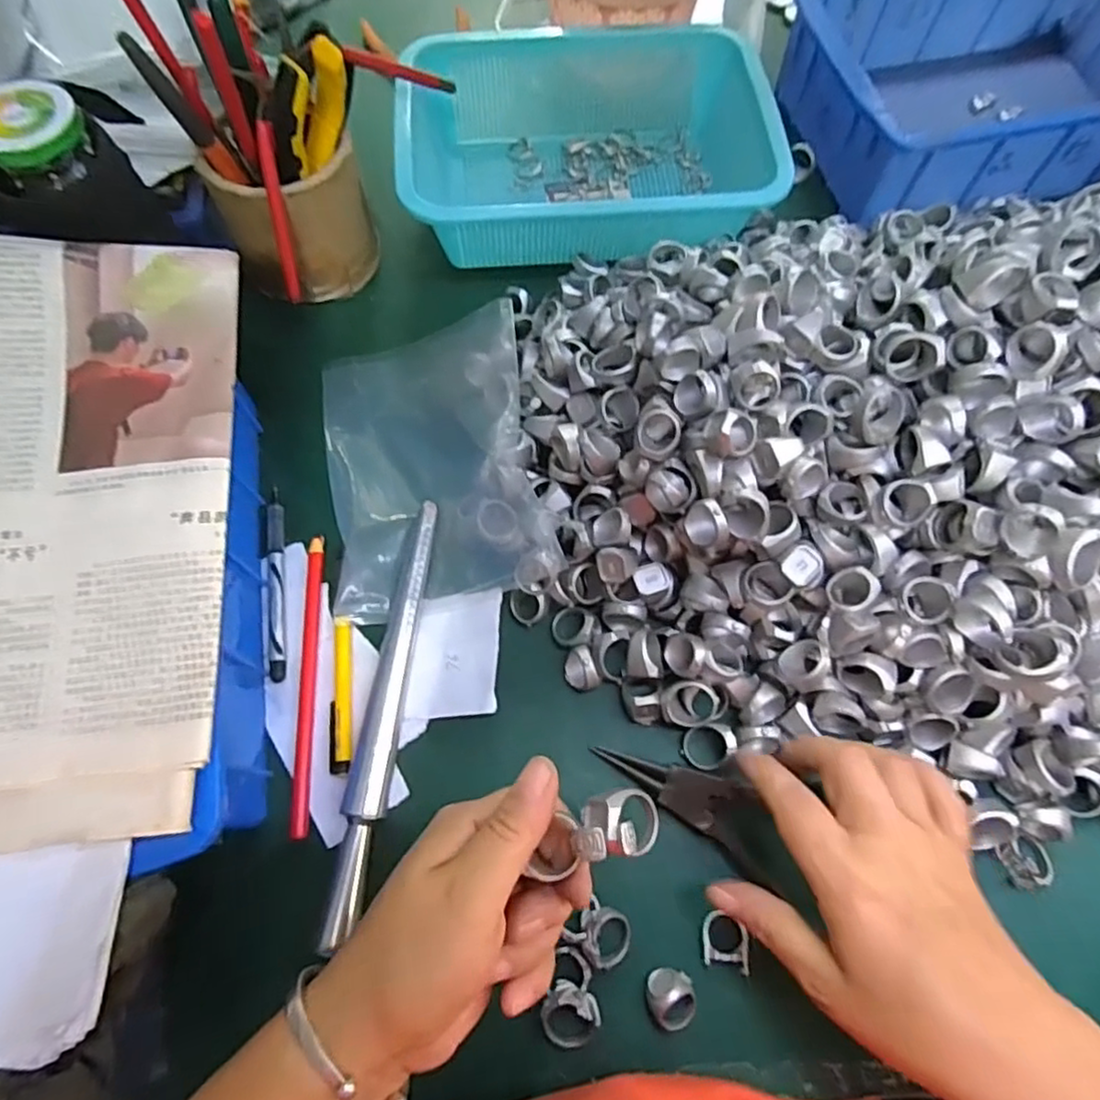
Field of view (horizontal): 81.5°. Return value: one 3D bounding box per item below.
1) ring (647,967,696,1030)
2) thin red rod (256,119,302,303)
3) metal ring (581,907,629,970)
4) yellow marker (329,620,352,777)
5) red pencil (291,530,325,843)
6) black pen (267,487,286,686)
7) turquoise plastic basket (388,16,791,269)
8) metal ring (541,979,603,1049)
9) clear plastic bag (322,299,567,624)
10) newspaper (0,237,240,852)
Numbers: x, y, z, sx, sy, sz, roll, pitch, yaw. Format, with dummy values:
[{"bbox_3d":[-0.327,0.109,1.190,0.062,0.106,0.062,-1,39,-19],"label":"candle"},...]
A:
[{"bbox_3d":[0.057,0.211,0.303,0.022,0.023,0.025,-20,69,-7],"label":"ring"},{"bbox_3d":[-0.168,-0.205,0.397,0.008,0.101,0.010,12,43,7],"label":"thin red rod"},{"bbox_3d":[0.028,0.187,0.307,0.023,0.017,0.026,-11,68,-4],"label":"metal ring"},{"bbox_3d":[-0.117,0.080,0.356,0.012,0.006,0.084,-7,68,-2],"label":"yellow marker"},{"bbox_3d":[-0.136,0.071,0.360,0.010,0.005,0.166,-4,68,-1],"label":"red pencil"},{"bbox_3d":[-0.164,0.018,0.383,0.009,0.006,0.121,-10,68,-3],"label":"black pen"},{"bbox_3d":[0.026,-0.311,0.489,0.265,0.073,0.200,-6,68,-2],"label":"turquoise plastic basket"},{"bbox_3d":[0.010,0.215,0.293,0.025,0.012,0.025,0,67,1],"label":"metal ring"},{"bbox_3d":[-0.076,-0.067,0.401,0.130,0.029,0.207,-10,68,-3],"label":"clear plastic bag"},{"bbox_3d":[-0.246,-0.016,0.275,0.195,0.026,0.271,-4,74,-5],"label":"newspaper"}]

